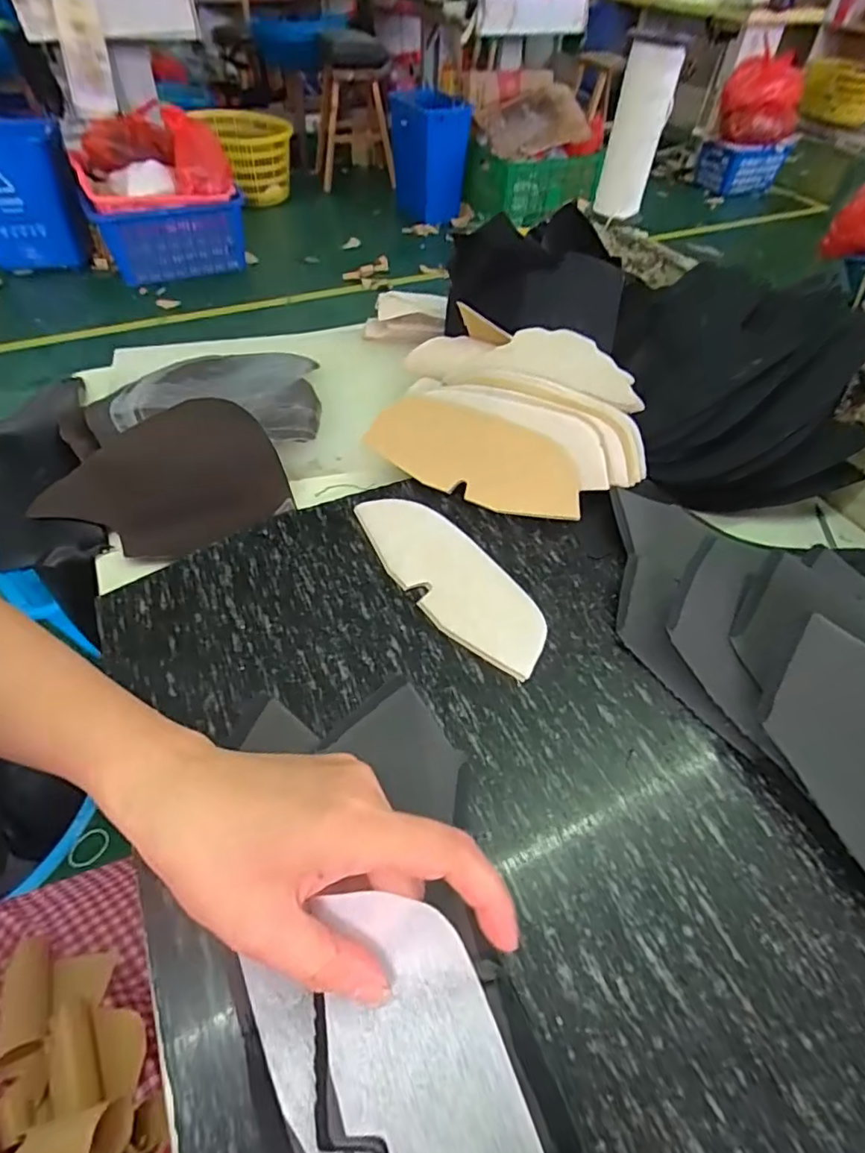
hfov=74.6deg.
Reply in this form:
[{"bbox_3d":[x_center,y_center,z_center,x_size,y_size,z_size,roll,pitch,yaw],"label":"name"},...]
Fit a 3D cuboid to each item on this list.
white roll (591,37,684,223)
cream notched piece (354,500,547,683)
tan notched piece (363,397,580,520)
[{"bbox_3d":[0.200,-0.434,0.560,0.049,0.131,0.041,14,51,9],"label":"white roll"},{"bbox_3d":[0.012,-0.002,0.372,0.062,0.008,0.164,-30,57,-25],"label":"cream notched piece"},{"bbox_3d":[0.031,-0.090,0.425,0.166,0.010,0.063,24,97,17],"label":"tan notched piece"}]

